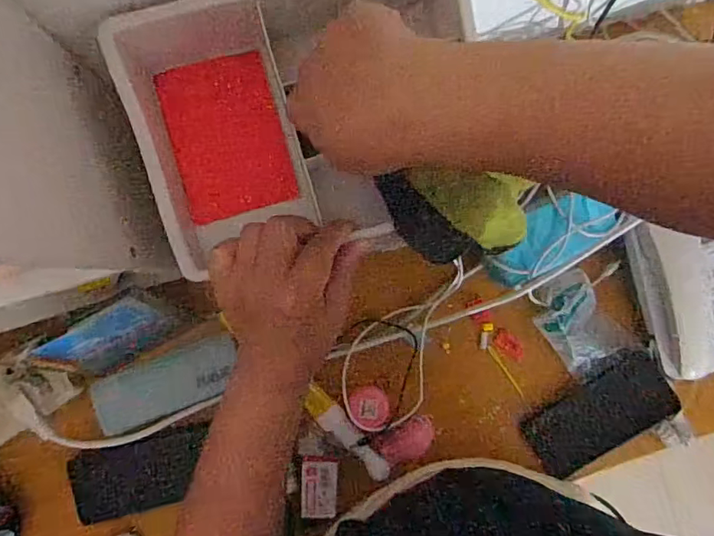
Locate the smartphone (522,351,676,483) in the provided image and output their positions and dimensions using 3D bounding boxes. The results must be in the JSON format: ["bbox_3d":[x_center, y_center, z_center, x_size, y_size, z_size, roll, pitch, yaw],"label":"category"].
[{"bbox_3d":[0.282,0.171,0.589,0.168,0.007,0.084,-31,90,2],"label":"smartphone"}]

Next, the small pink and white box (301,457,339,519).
[{"bbox_3d":[-0.040,0.234,0.546,0.038,0.013,0.060,1,88,-4],"label":"small pink and white box"}]

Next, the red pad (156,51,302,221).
[{"bbox_3d":[-0.093,-0.094,0.366,0.077,0.012,0.108,-15,90,-4],"label":"red pad"}]

